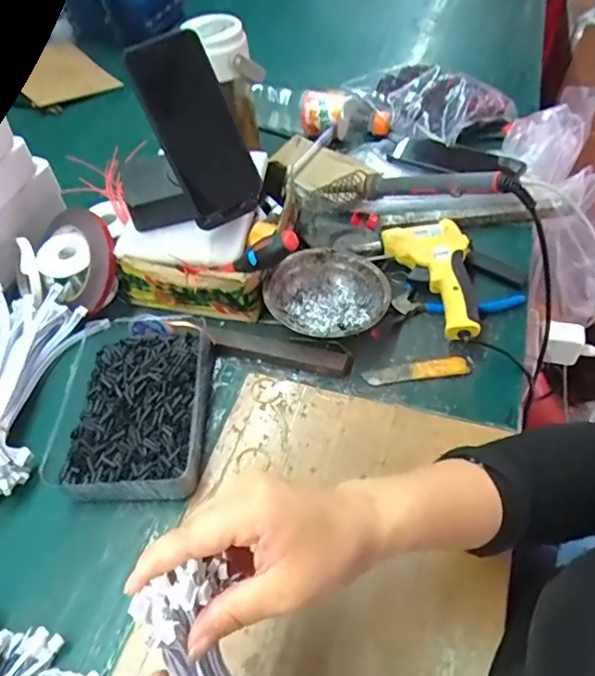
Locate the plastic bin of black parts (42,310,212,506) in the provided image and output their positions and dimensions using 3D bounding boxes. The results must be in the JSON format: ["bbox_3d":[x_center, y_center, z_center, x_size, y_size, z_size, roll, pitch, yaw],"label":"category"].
[{"bbox_3d":[-0.153,0.060,0.508,0.146,0.041,0.193,3,51,7],"label":"plastic bin of black parts"}]

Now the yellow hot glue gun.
[{"bbox_3d":[0.147,-0.061,0.570,0.088,0.039,0.149,-4,50,2],"label":"yellow hot glue gun"}]

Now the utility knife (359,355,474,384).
[{"bbox_3d":[0.117,0.031,0.524,0.102,0.008,0.022,-6,50,0],"label":"utility knife"}]

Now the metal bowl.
[{"bbox_3d":[0.031,-0.043,0.564,0.125,0.040,0.119,-3,50,3],"label":"metal bowl"}]

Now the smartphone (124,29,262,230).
[{"bbox_3d":[-0.092,-0.196,0.507,0.074,0.168,0.010,-27,22,-10],"label":"smartphone"}]

